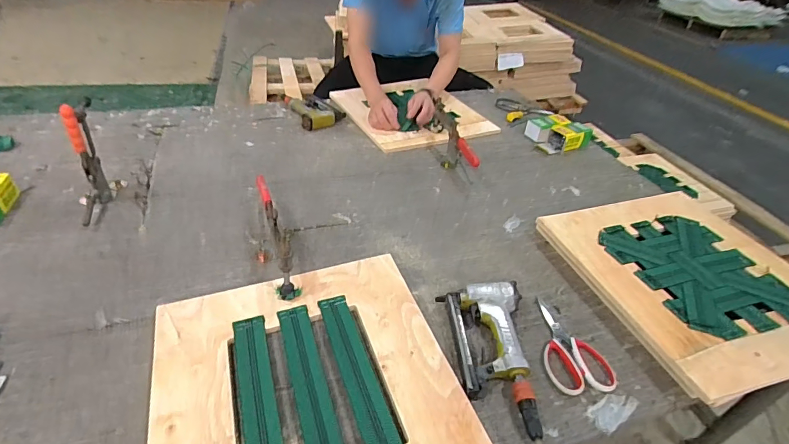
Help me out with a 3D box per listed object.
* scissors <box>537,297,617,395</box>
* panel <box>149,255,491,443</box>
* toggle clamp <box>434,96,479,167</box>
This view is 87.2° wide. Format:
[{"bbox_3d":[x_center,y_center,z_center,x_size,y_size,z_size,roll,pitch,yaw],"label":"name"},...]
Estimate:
[{"bbox_3d":[0.280,0.195,0.674,0.095,0.011,0.176,1,38,-5],"label":"scissors"},{"bbox_3d":[-0.116,0.230,0.576,0.395,0.012,0.418,-10,40,-19],"label":"panel"},{"bbox_3d":[0.151,-0.215,1.116,0.043,0.103,0.289,-5,39,-14],"label":"toggle clamp"}]

